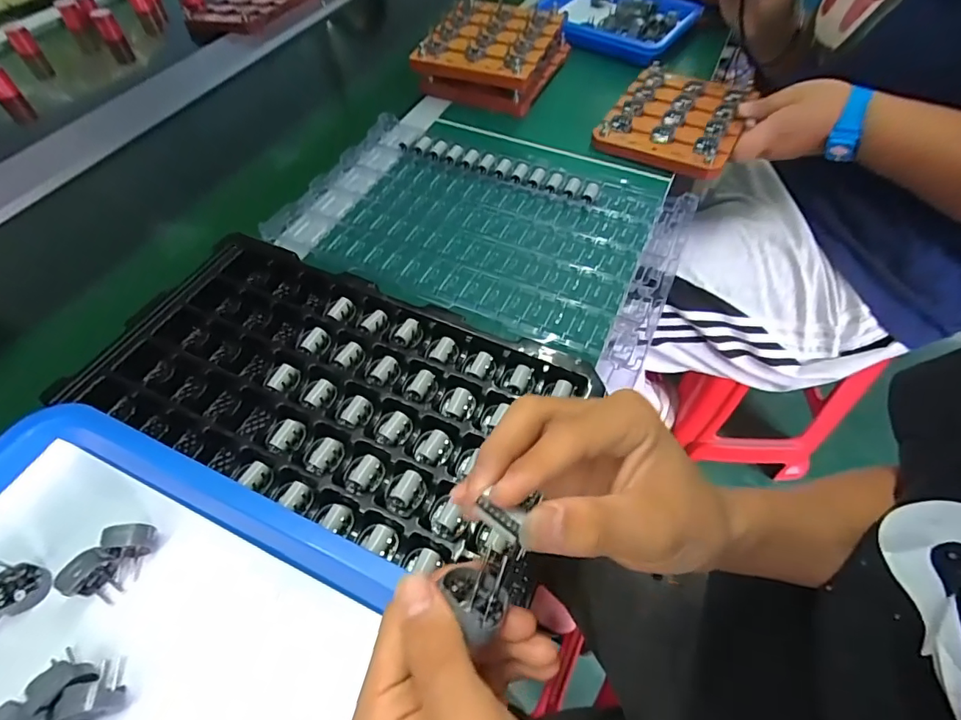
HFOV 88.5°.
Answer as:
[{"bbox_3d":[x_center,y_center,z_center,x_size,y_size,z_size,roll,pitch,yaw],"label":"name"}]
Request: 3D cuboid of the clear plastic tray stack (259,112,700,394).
[{"bbox_3d":[0.002,-0.130,0.487,0.370,0.027,0.240,24,57,18],"label":"clear plastic tray stack"}]

